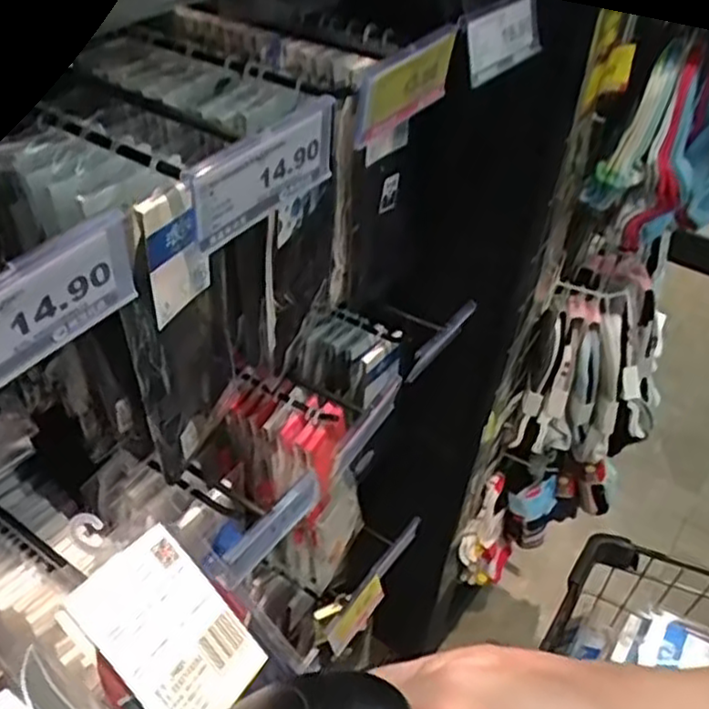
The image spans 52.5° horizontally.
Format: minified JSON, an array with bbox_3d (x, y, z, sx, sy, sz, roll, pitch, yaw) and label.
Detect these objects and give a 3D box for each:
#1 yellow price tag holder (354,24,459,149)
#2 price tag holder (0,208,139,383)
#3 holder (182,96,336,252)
[{"bbox_3d":[0.030,-0.163,0.433,0.011,0.048,0.091,36,55,20],"label":"yellow price tag holder"},{"bbox_3d":[-0.125,-0.014,0.272,0.005,0.046,0.100,30,49,25],"label":"price tag holder"},{"bbox_3d":[-0.044,-0.090,0.357,0.008,0.046,0.100,30,49,25],"label":"holder"}]

